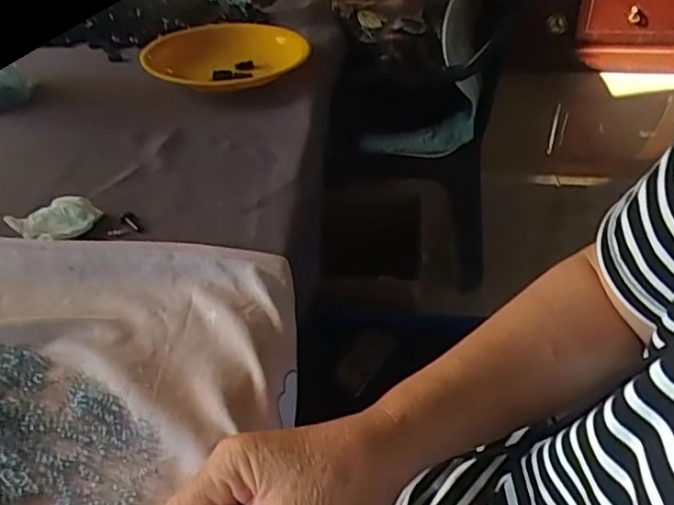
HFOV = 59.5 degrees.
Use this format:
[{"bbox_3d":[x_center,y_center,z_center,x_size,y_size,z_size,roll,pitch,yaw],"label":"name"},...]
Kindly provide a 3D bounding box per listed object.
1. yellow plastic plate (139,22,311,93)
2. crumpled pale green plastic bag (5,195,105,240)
[{"bbox_3d":[-0.166,-0.299,0.899,0.238,0.062,0.226,-9,38,-8],"label":"yellow plastic plate"},{"bbox_3d":[-0.275,-0.033,0.573,0.081,0.019,0.043,-14,39,-14],"label":"crumpled pale green plastic bag"}]

